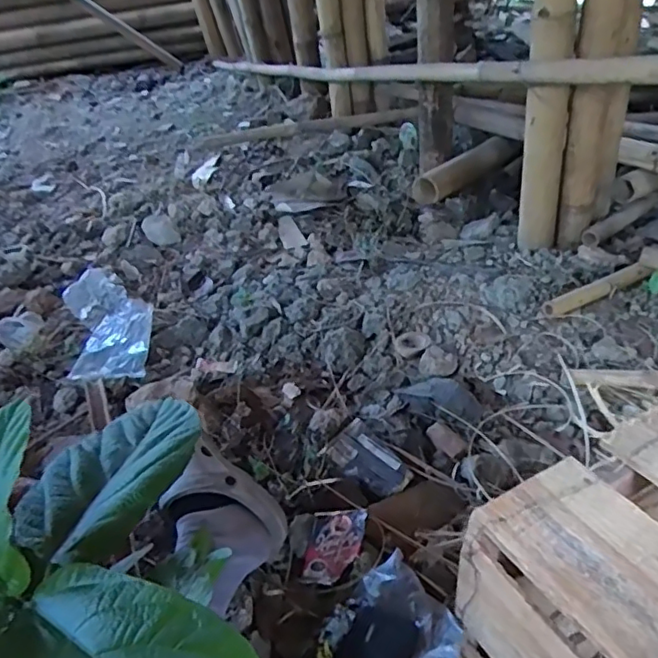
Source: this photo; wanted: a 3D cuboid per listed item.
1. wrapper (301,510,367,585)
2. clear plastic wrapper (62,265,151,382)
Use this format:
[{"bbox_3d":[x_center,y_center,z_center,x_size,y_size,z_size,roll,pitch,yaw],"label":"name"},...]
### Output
[{"bbox_3d":[0.009,0.302,0.808,0.081,0.015,0.099,-9,47,25],"label":"wrapper"},{"bbox_3d":[-0.487,-0.030,1.291,0.176,0.062,0.442,-15,36,-13],"label":"clear plastic wrapper"}]

